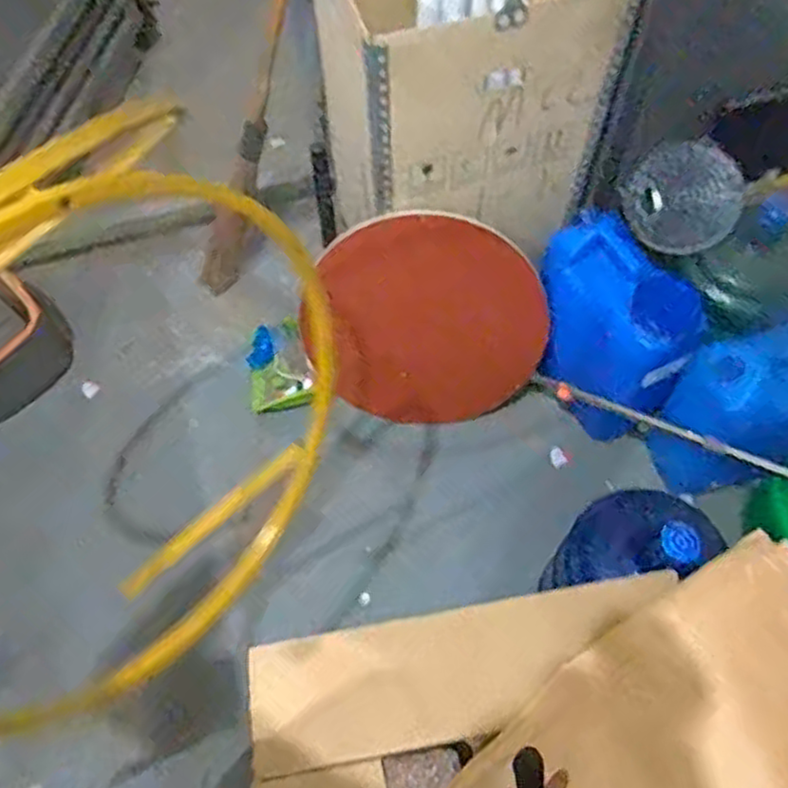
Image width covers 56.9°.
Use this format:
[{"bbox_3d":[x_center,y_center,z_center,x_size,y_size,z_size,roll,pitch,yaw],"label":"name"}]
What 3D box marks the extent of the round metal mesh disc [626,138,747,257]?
[{"bbox_3d":[0.542,-0.364,1.361,0.199,0.019,0.196,6,107,20],"label":"round metal mesh disc"}]

